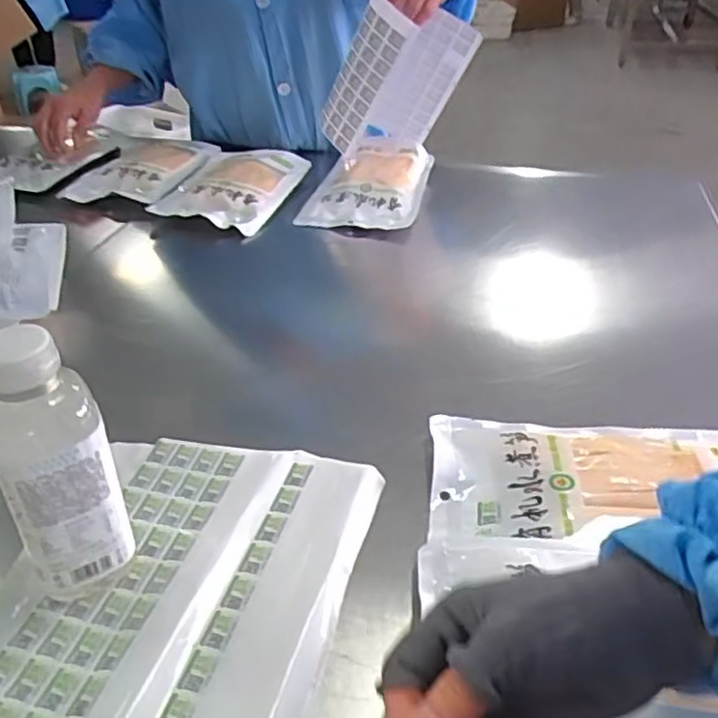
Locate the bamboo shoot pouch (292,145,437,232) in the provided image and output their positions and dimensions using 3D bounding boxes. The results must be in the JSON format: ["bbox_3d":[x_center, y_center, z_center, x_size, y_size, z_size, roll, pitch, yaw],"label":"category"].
[{"bbox_3d":[0.018,-0.260,1.007,0.160,0.041,0.230,8,35,13],"label":"bamboo shoot pouch"}]

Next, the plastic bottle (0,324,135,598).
[{"bbox_3d":[-0.182,0.067,0.413,0.067,0.180,0.052,-20,38,-26],"label":"plastic bottle"}]

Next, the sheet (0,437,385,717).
[{"bbox_3d":[-0.122,0.154,0.432,0.208,0.015,0.293,8,35,12],"label":"sheet"}]

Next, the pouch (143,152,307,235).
[{"bbox_3d":[-0.180,-0.252,0.997,0.159,0.031,0.230,11,36,17],"label":"pouch"}]

